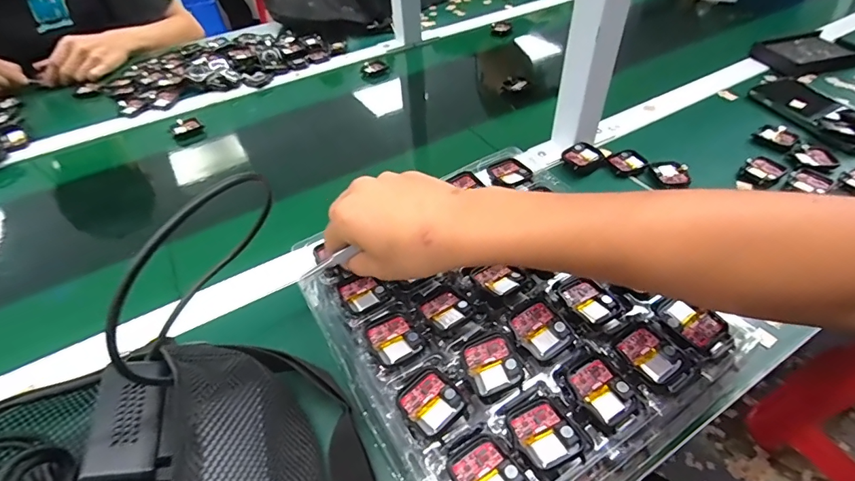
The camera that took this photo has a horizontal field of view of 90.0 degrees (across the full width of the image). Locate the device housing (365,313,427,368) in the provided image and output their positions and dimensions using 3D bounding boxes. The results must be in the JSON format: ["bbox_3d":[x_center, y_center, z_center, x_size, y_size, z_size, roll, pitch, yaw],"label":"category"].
[{"bbox_3d":[-0.025,0.075,0.323,0.035,0.007,0.038,-27,50,-21],"label":"device housing"}]

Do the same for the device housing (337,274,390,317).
[{"bbox_3d":[-0.054,0.044,0.358,0.036,0.005,0.038,-28,50,-22],"label":"device housing"}]

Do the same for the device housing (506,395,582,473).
[{"bbox_3d":[0.073,0.122,0.271,0.036,0.006,0.041,-20,48,-15],"label":"device housing"}]

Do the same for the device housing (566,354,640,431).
[{"bbox_3d":[0.118,0.100,0.287,0.037,0.008,0.042,-29,51,-22],"label":"device housing"}]

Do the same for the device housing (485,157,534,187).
[{"bbox_3d":[0.086,-0.073,0.455,0.040,0.007,0.042,-20,48,-15],"label":"device housing"}]

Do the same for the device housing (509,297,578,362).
[{"bbox_3d":[0.084,0.065,0.316,0.036,0.010,0.041,-28,50,-22],"label":"device housing"}]

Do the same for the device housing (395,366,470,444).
[{"bbox_3d":[0.001,0.107,0.286,0.038,0.009,0.042,-32,52,-25],"label":"device housing"}]

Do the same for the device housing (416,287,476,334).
[{"bbox_3d":[0.013,0.053,0.339,0.038,0.012,0.041,-27,50,-21],"label":"device housing"}]

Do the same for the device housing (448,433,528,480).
[{"bbox_3d":[0.036,0.139,0.254,0.036,0.004,0.041,-28,50,-22],"label":"device housing"}]

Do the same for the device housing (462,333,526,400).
[{"bbox_3d":[0.045,0.086,0.302,0.034,0.013,0.042,-15,47,-10],"label":"device housing"}]

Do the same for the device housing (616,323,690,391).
[{"bbox_3d":[0.161,0.084,0.308,0.037,0.012,0.045,-24,49,-19],"label":"device housing"}]

